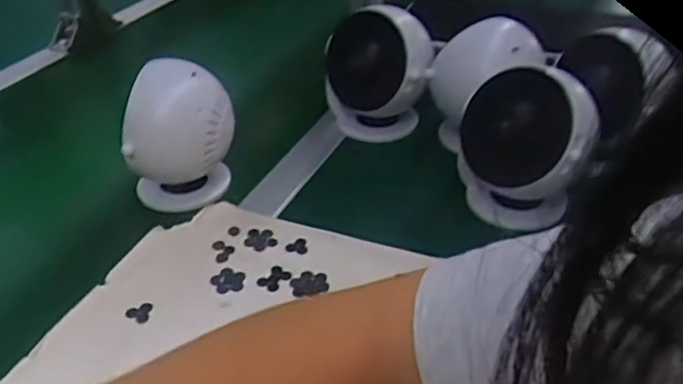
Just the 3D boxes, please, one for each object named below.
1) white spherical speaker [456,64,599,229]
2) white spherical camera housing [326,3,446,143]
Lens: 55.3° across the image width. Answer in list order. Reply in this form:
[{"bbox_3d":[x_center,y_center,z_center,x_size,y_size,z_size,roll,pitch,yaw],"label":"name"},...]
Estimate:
[{"bbox_3d":[0.149,-0.036,0.541,0.102,0.115,0.092,5,36,10],"label":"white spherical speaker"},{"bbox_3d":[0.040,-0.121,0.673,0.108,0.126,0.108,3,36,6],"label":"white spherical camera housing"}]

